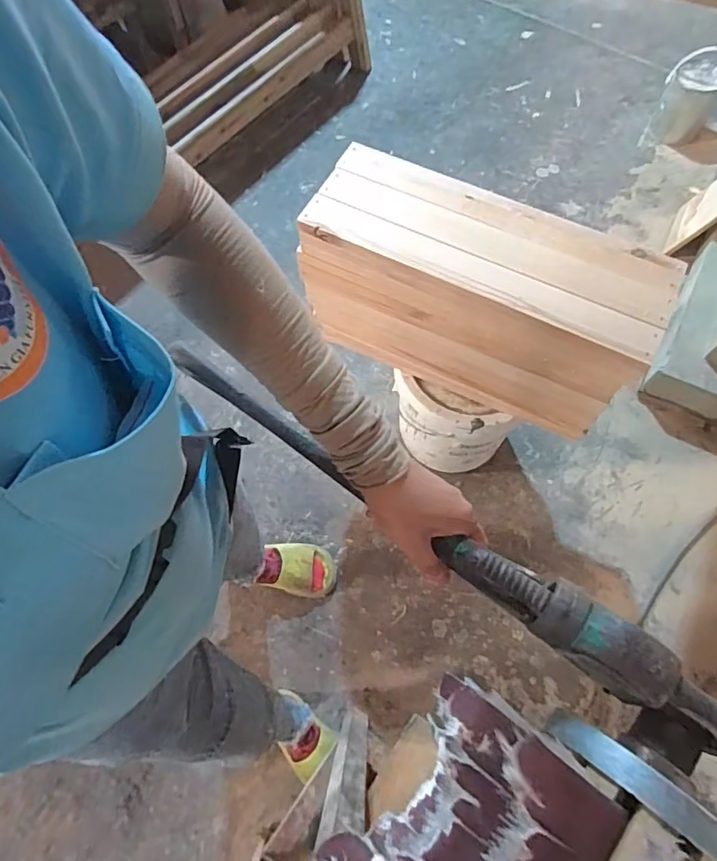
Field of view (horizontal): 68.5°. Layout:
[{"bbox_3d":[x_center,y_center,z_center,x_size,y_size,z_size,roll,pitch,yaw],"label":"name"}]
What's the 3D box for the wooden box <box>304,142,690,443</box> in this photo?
[{"bbox_3d":[0.198,-0.217,0.923,0.532,0.329,0.189,26,70,14],"label":"wooden box"}]

